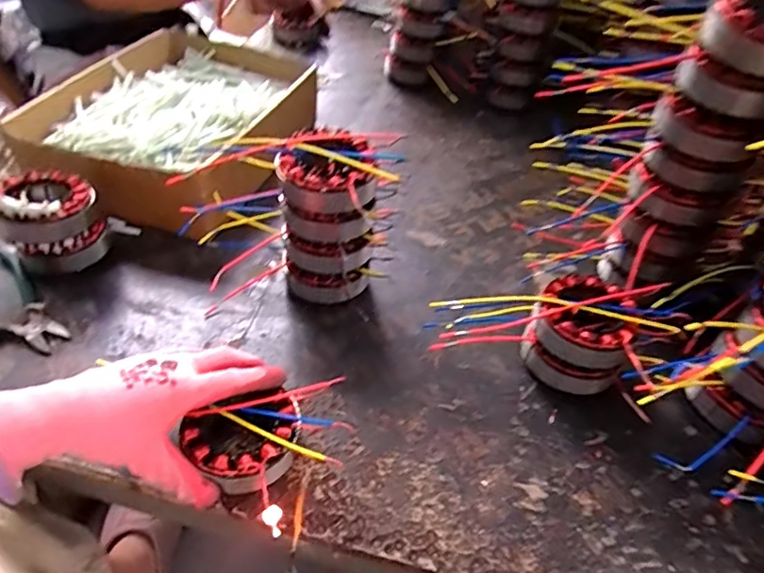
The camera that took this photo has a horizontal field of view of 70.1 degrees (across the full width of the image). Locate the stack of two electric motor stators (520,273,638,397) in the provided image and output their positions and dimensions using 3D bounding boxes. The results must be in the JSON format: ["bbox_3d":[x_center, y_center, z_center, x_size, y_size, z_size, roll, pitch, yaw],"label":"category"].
[{"bbox_3d":[0.175,0.044,0.494,0.086,0.075,0.087,23,48,18],"label":"stack of two electric motor stators"}]

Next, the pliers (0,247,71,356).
[{"bbox_3d":[-0.358,0.025,0.506,0.131,0.020,0.112,23,48,18],"label":"pliers"}]

